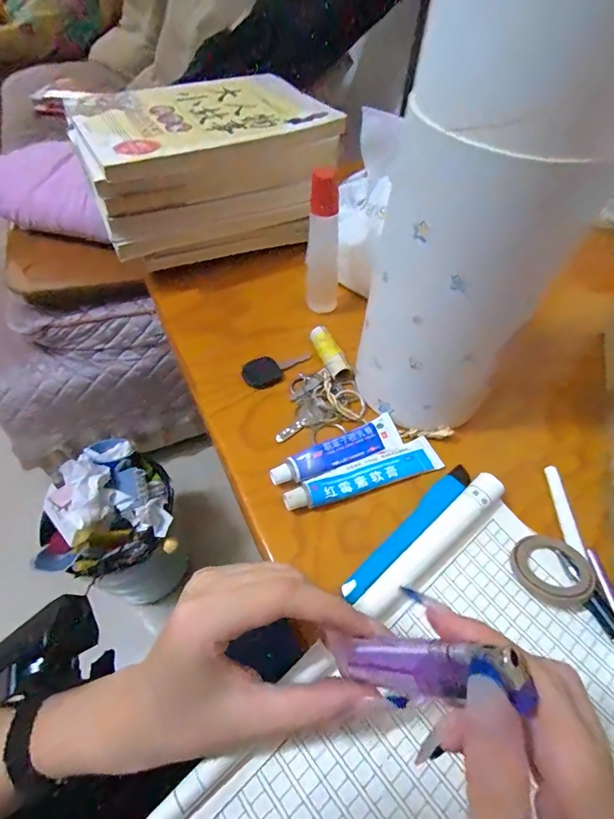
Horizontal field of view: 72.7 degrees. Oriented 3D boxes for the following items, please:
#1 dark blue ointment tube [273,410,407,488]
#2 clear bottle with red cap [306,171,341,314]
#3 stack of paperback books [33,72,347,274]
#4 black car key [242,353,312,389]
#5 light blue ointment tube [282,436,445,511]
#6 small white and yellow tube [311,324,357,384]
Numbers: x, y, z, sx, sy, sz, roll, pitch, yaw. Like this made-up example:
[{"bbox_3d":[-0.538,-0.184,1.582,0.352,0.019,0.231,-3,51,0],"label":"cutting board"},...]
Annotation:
[{"bbox_3d":[0.024,0.032,0.307,0.103,0.015,0.025,-23,56,-16],"label":"dark blue ointment tube"},{"bbox_3d":[0.014,-0.147,0.366,0.031,0.129,0.029,3,53,-1],"label":"clear bottle with red cap"},{"bbox_3d":[-0.103,-0.238,0.435,0.224,0.125,0.153,-23,57,-18],"label":"stack of paperback books"},{"bbox_3d":[-0.026,-0.037,0.367,0.061,0.004,0.032,-21,56,-15],"label":"black car key"},{"bbox_3d":[0.043,0.045,0.296,0.121,0.017,0.026,-21,56,-14],"label":"light blue ointment tube"},{"bbox_3d":[0.019,-0.048,0.362,0.019,0.015,0.057,-23,56,-16],"label":"small white and yellow tube"}]

